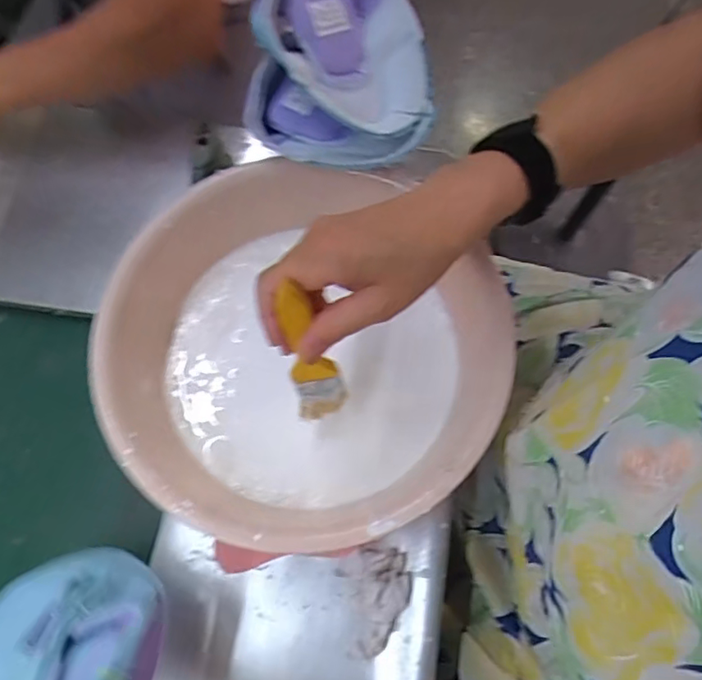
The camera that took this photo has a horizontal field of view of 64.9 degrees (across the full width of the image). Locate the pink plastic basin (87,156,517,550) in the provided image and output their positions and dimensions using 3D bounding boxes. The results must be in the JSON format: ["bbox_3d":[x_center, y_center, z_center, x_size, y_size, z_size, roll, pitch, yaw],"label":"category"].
[{"bbox_3d":[-0.039,0.007,0.451,0.286,0.092,0.291,0,72,1],"label":"pink plastic basin"}]

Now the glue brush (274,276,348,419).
[{"bbox_3d":[-0.027,0.013,0.379,0.036,0.147,0.012,-13,56,-4],"label":"glue brush"}]

